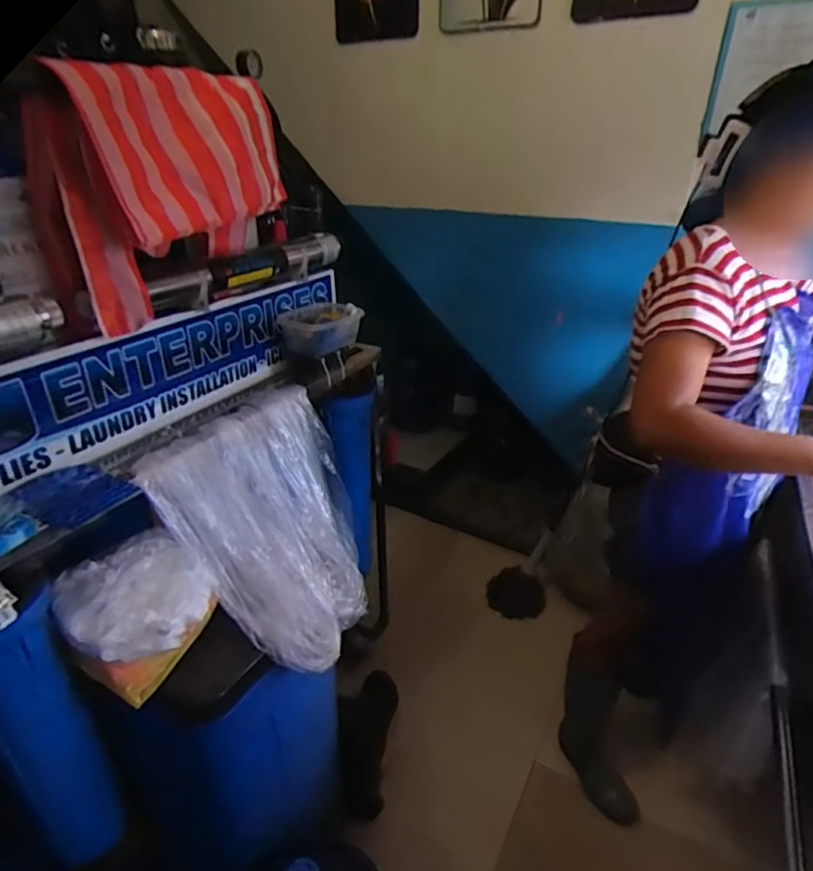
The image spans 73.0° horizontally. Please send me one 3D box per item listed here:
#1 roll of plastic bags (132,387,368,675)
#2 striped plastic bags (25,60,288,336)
[{"bbox_3d":[-0.192,0.133,0.897,0.095,0.396,0.334,-30,8,37],"label":"roll of plastic bags"},{"bbox_3d":[-0.320,-0.340,0.797,0.113,0.289,0.355,16,32,28],"label":"striped plastic bags"}]

